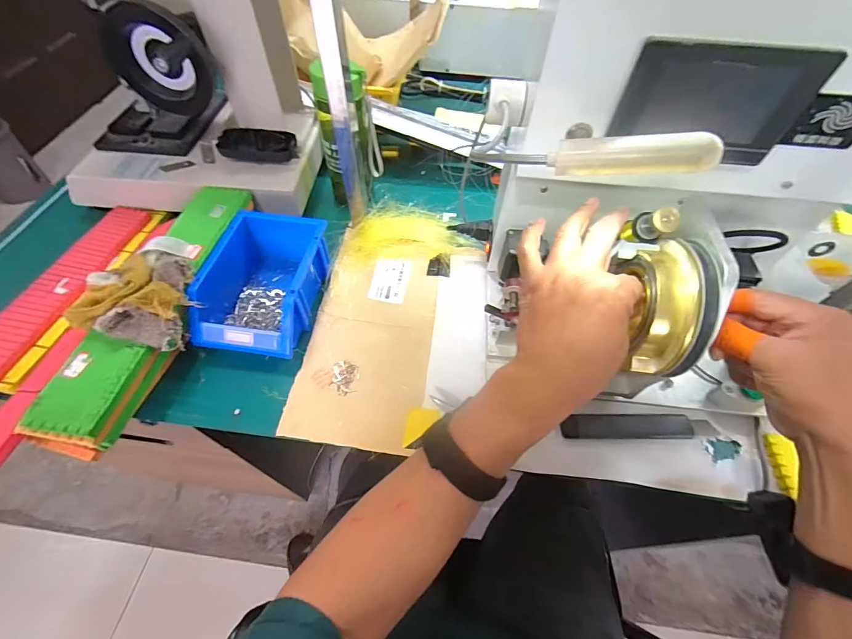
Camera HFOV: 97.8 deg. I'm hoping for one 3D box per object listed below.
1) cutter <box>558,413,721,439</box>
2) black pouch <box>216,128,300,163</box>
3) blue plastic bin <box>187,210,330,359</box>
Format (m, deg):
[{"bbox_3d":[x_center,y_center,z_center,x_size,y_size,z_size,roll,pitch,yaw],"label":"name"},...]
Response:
[{"bbox_3d":[0.232,0.117,0.407,0.163,0.012,0.024,1,56,-2],"label":"cutter"},{"bbox_3d":[-0.245,-0.254,0.545,0.107,0.029,0.047,1,56,-2],"label":"black pouch"},{"bbox_3d":[-0.195,-0.044,0.458,0.120,0.072,0.172,8,56,2],"label":"blue plastic bin"}]

